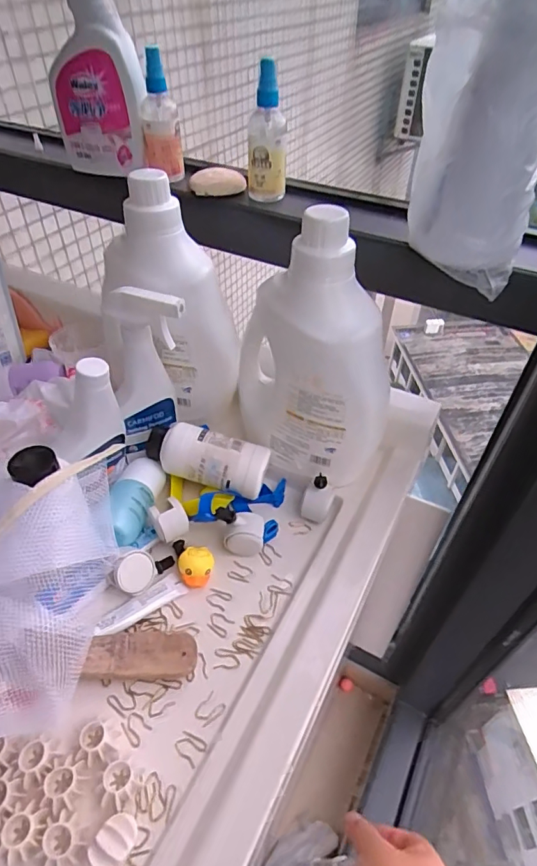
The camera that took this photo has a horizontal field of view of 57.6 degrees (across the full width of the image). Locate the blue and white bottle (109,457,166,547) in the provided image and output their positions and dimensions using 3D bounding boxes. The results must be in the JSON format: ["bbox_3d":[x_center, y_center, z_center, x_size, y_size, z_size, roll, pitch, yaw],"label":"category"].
[{"bbox_3d":[-0.140,0.072,0.519,0.042,0.042,0.107,3,33,2],"label":"blue and white bottle"}]

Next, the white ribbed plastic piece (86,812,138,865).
[{"bbox_3d":[-0.105,0.285,0.335,0.024,0.029,0.036,25,51,21],"label":"white ribbed plastic piece"}]

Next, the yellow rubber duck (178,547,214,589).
[{"bbox_3d":[-0.072,0.135,0.492,0.033,0.025,0.032,0,47,0],"label":"yellow rubber duck"}]

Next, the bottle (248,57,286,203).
[{"bbox_3d":[-0.003,-0.319,0.528,0.043,0.125,0.038,-1,47,-2],"label":"bottle"}]

